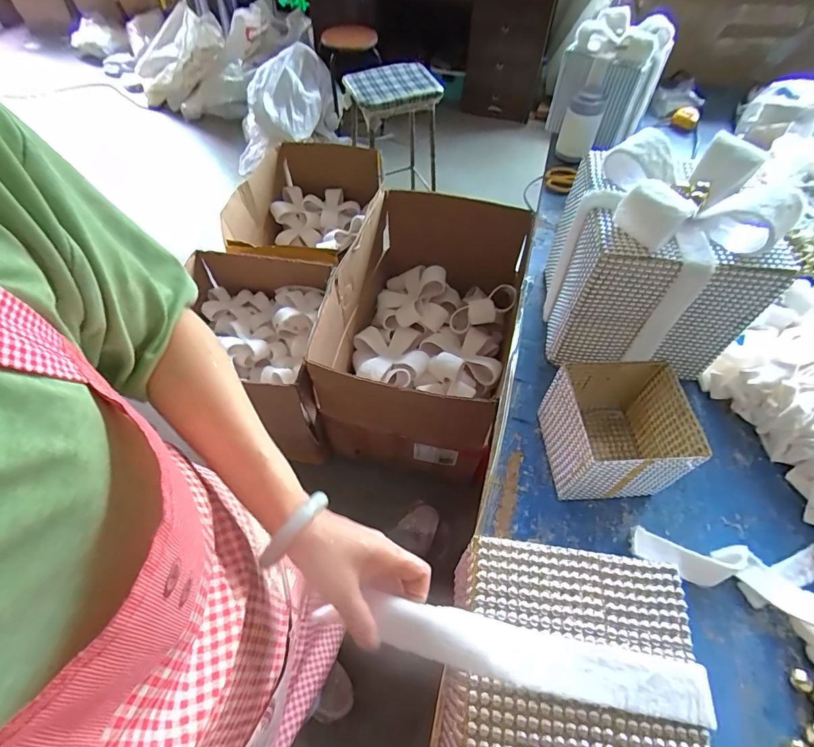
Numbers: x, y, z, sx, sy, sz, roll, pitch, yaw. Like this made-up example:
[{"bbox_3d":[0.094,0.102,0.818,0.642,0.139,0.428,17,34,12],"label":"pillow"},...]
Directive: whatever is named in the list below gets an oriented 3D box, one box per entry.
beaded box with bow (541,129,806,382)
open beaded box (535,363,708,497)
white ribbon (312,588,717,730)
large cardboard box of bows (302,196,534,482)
[{"bbox_3d":[0.425,-0.200,0.750,0.284,0.297,0.262,2,55,0],"label":"beaded box with bow"},{"bbox_3d":[0.309,0.088,0.657,0.172,0.144,0.161,-1,55,-2],"label":"open beaded box"},{"bbox_3d":[0.117,0.244,0.371,0.297,0.019,0.044,15,56,-3],"label":"white ribbon"},{"bbox_3d":[0.036,-0.153,1.356,0.528,0.438,0.771,14,56,8],"label":"large cardboard box of bows"}]

